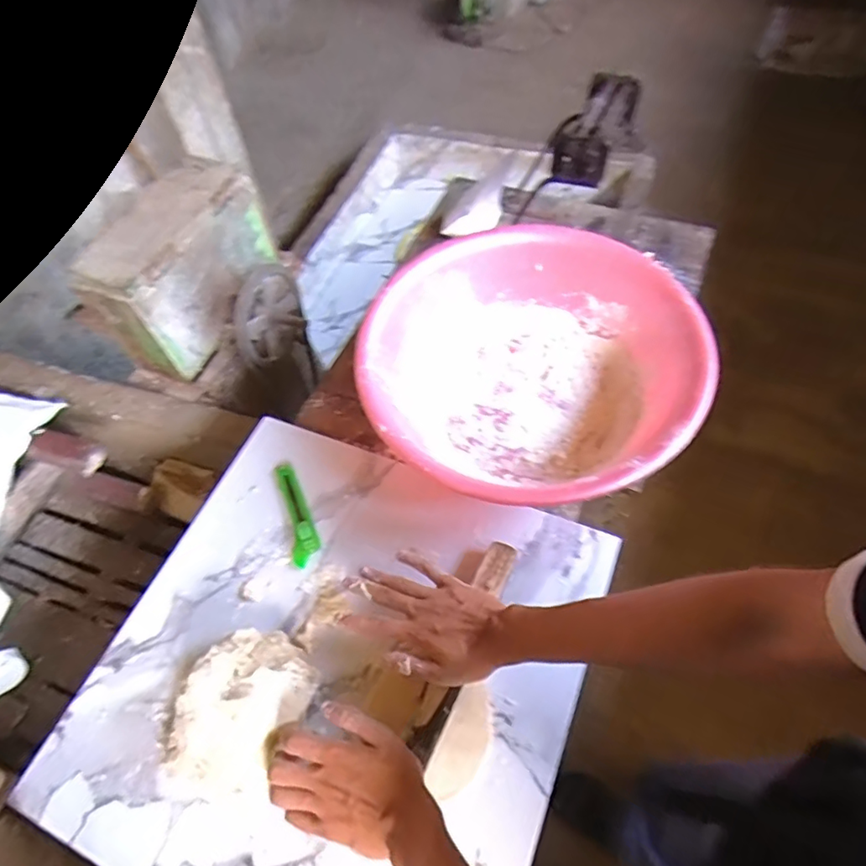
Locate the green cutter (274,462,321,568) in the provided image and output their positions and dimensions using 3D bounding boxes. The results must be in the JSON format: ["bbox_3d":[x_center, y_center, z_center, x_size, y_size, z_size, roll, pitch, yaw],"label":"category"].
[{"bbox_3d":[-0.171,0.095,0.701,0.034,0.009,0.146,-18,57,-8],"label":"green cutter"}]

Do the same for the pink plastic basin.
[{"bbox_3d":[0.125,-0.080,0.723,0.396,0.119,0.400,-2,57,3],"label":"pink plastic basin"}]

